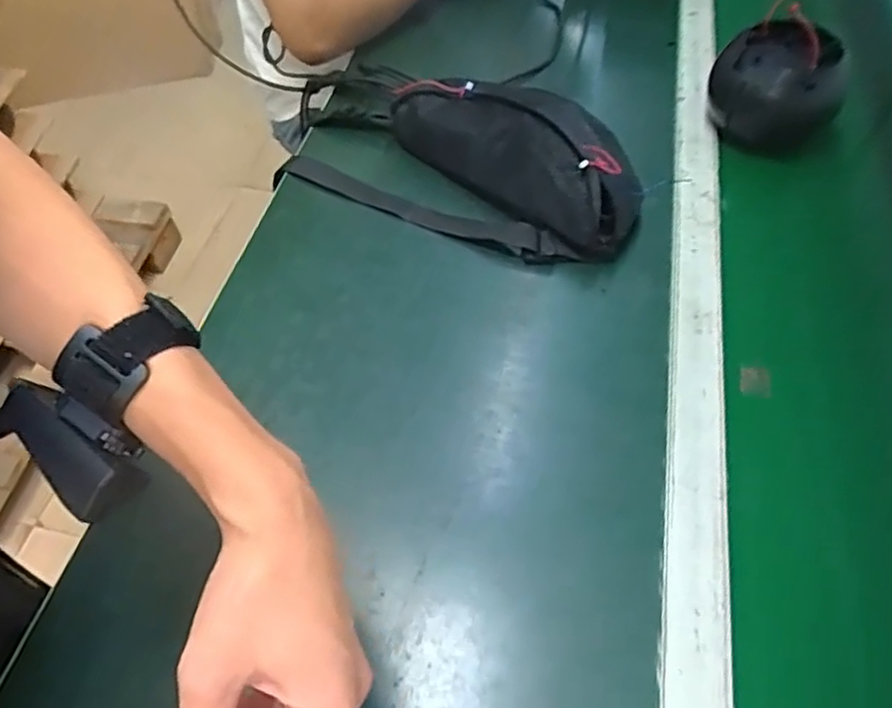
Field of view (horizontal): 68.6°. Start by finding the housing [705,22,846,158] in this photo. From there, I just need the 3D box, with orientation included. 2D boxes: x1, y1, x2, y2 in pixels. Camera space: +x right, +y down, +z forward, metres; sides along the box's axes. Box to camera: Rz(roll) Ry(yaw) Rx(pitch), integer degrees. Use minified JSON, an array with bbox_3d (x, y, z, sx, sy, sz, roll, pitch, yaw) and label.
[{"bbox_3d":[0.338,-0.273,0.669,0.121,0.110,0.057,10,55,9],"label":"housing"}]

